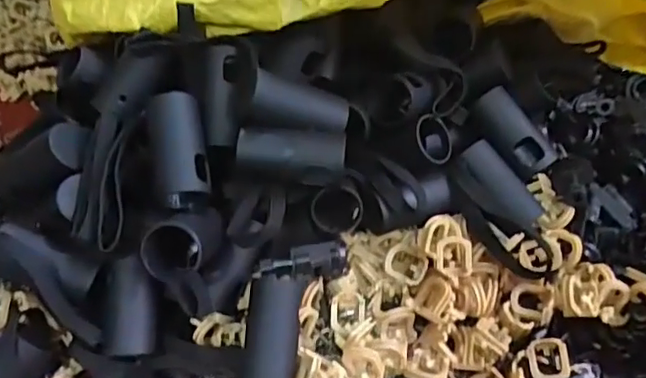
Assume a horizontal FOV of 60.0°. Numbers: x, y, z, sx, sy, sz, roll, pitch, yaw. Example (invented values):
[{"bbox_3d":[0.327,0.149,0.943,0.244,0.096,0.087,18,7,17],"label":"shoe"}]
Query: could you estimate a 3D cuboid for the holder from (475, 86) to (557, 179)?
[{"bbox_3d":[0.122,-0.037,0.361,0.025,0.017,0.060,-30,79,-21],"label":"holder"}]

